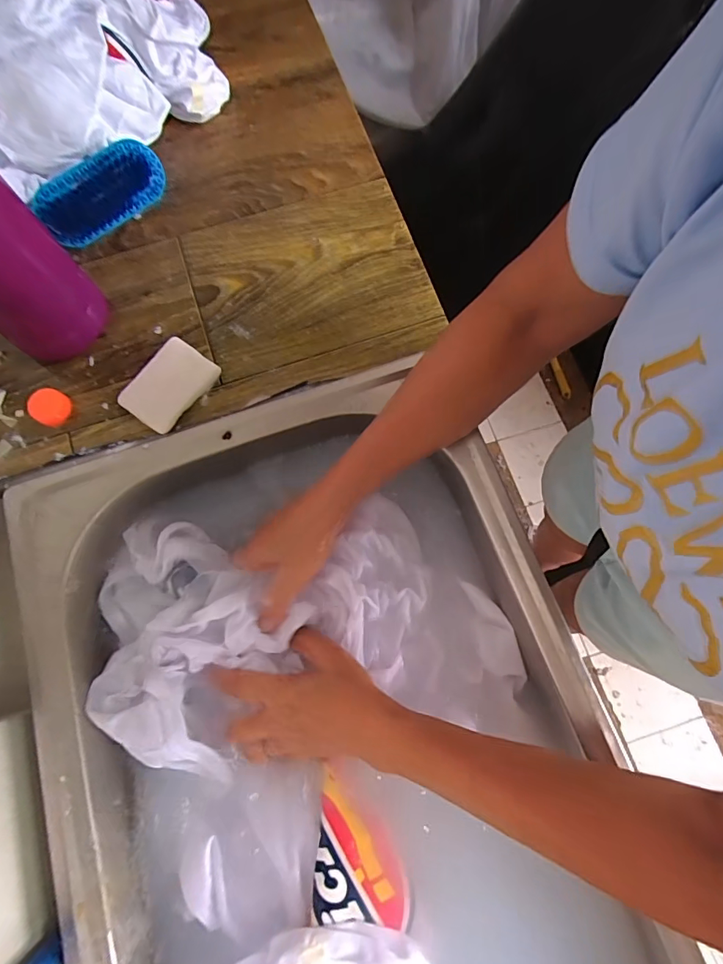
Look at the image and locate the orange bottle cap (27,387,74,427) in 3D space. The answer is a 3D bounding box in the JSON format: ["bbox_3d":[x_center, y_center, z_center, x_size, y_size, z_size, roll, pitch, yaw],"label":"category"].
[{"bbox_3d":[-0.276,-0.067,0.394,0.032,0.014,0.032,0,75,0],"label":"orange bottle cap"}]

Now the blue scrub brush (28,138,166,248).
[{"bbox_3d":[-0.257,-0.285,0.440,0.126,0.054,0.025,-39,50,-10],"label":"blue scrub brush"}]

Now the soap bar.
[{"bbox_3d":[-0.171,-0.086,0.397,0.056,0.015,0.077,35,78,9],"label":"soap bar"}]

